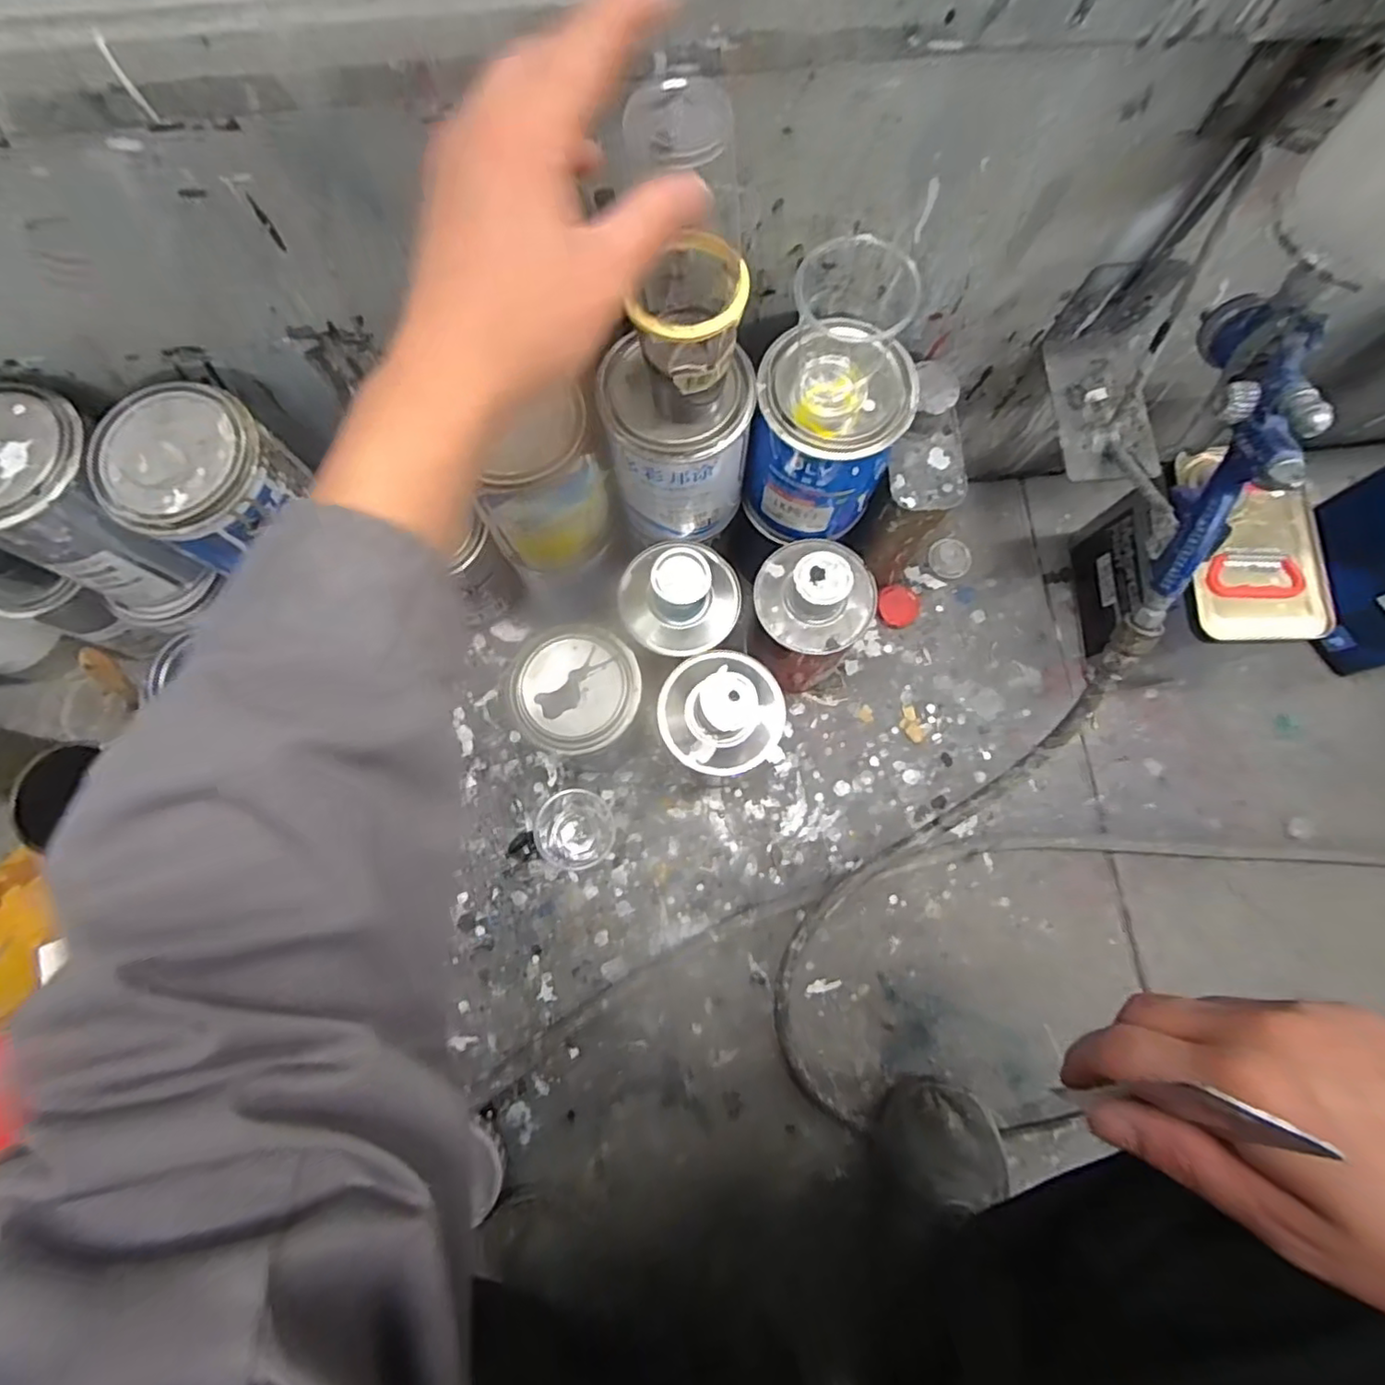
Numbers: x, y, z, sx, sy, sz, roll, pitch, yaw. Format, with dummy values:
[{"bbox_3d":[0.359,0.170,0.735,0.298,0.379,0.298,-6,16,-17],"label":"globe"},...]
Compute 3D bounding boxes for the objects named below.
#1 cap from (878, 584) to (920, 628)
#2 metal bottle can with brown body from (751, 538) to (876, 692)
[{"bbox_3d":[0.216,-0.092,0.666,0.047,0.017,0.043,0,77,-1],"label":"cap"},{"bbox_3d":[0.101,-0.068,0.579,0.093,0.181,0.095,0,77,-1],"label":"metal bottle can with brown body"}]

